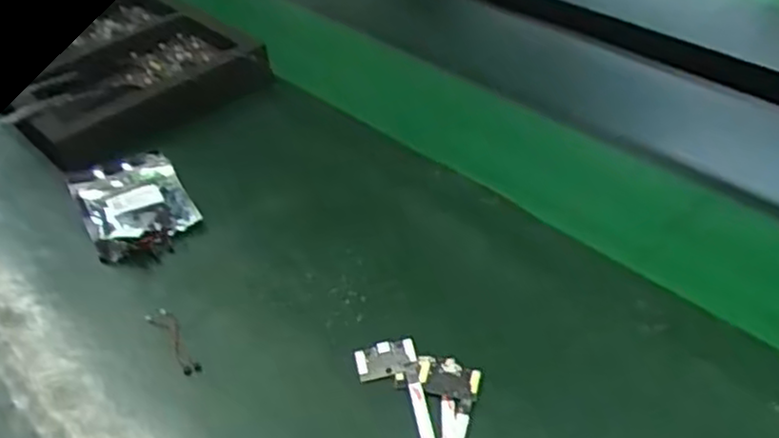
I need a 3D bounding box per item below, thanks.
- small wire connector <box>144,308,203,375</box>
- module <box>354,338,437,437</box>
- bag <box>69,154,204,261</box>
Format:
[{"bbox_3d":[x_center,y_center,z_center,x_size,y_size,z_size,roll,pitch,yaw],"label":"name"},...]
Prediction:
[{"bbox_3d":[-0.135,0.076,0.478,0.014,0.009,0.060,-26,44,-28],"label":"small wire connector"},{"bbox_3d":[0.016,0.138,0.398,0.035,0.018,0.184,-10,40,-9],"label":"module"},{"bbox_3d":[-0.191,-0.012,0.566,0.074,0.018,0.094,-20,41,-23],"label":"bag"}]

